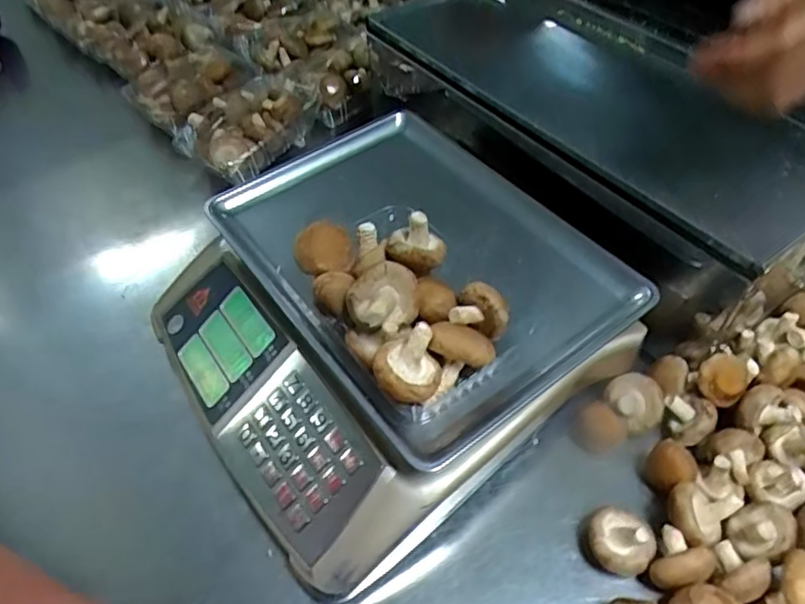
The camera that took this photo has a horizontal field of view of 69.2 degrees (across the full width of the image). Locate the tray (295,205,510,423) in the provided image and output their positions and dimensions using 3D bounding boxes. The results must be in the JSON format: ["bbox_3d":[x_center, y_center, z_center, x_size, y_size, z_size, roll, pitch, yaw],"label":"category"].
[{"bbox_3d":[0.000,0.000,0.419,0.107,0.063,0.150,-30,55,-20],"label":"tray"}]

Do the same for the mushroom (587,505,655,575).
[{"bbox_3d":[0.158,0.173,0.423,0.046,0.038,0.043,25,56,22],"label":"mushroom"}]

